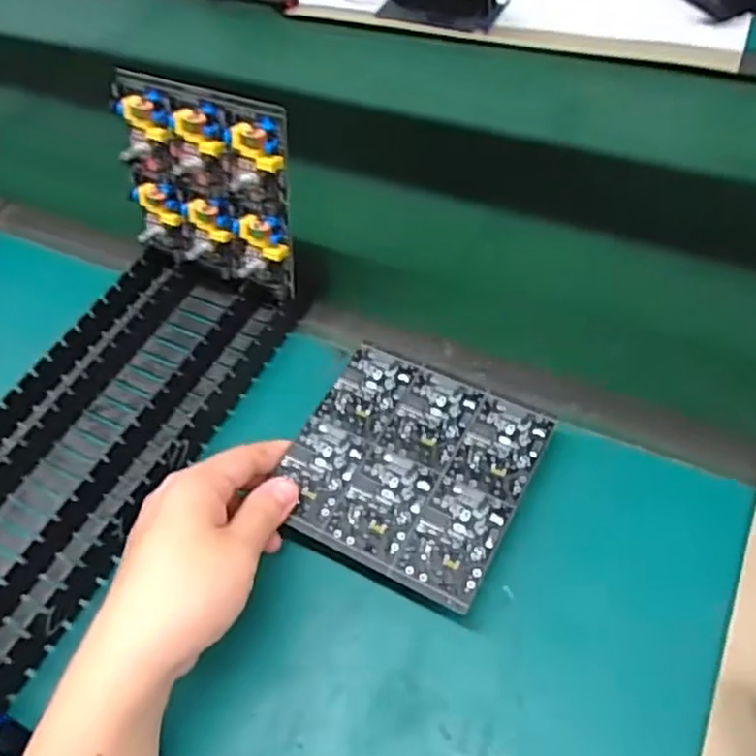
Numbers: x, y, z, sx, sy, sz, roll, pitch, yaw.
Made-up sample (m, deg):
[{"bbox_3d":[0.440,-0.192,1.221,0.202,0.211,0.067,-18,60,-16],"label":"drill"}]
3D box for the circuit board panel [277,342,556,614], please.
[{"bbox_3d":[0.019,0.051,0.440,0.136,0.007,0.135,22,58,19],"label":"circuit board panel"}]

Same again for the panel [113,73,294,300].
[{"bbox_3d":[-0.121,-0.130,0.508,0.134,0.133,0.024,20,41,20],"label":"panel"}]

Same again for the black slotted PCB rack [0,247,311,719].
[{"bbox_3d":[-0.212,0.072,0.484,0.146,0.049,0.383,22,59,19],"label":"black slotted PCB rack"}]

